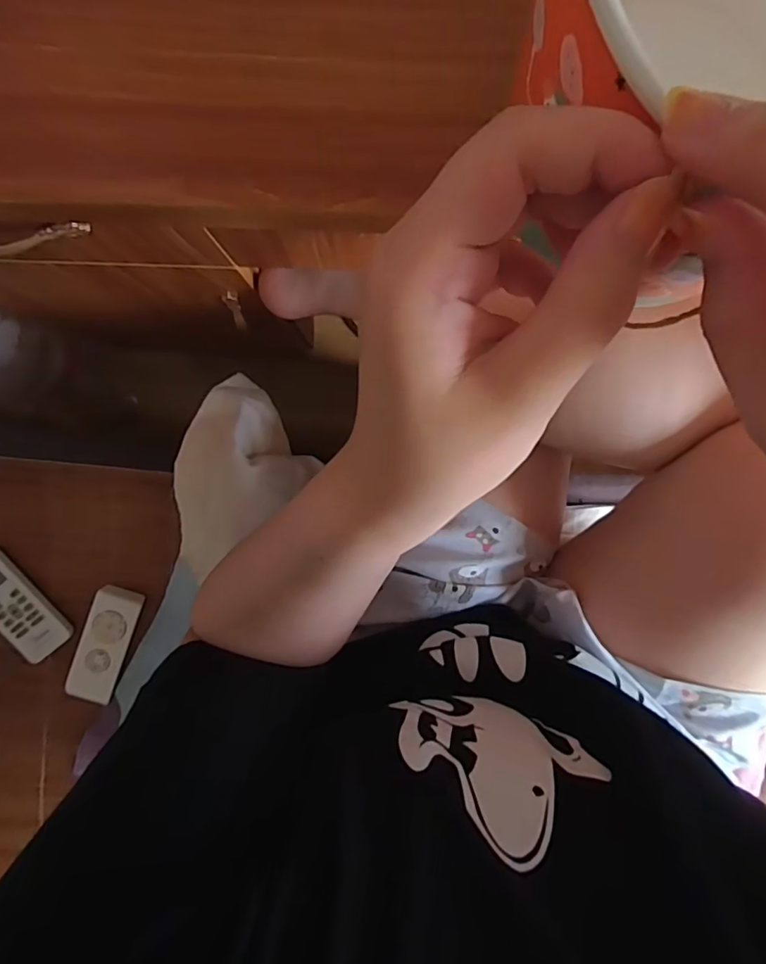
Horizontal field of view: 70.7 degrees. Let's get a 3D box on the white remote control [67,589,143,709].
[{"bbox_3d":[-0.307,0.182,0.596,0.047,0.023,0.128,19,93,-2],"label":"white remote control"}]

